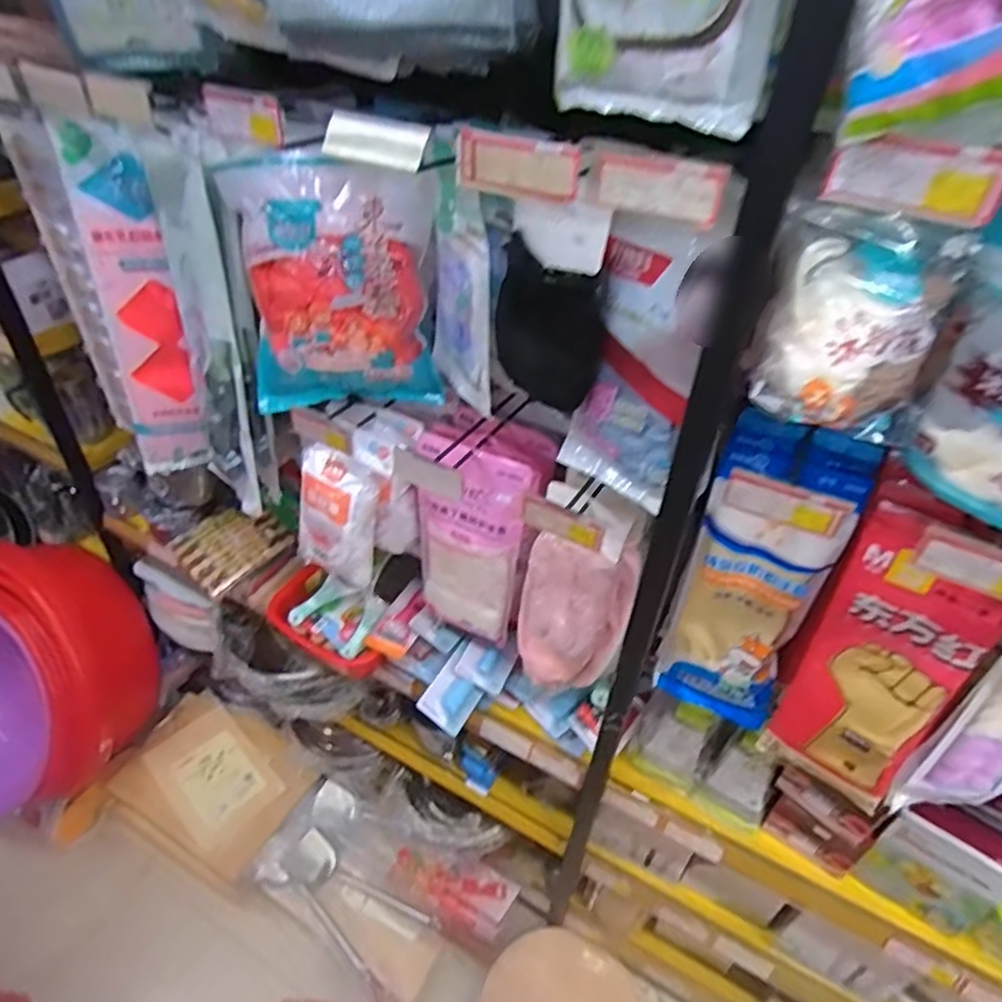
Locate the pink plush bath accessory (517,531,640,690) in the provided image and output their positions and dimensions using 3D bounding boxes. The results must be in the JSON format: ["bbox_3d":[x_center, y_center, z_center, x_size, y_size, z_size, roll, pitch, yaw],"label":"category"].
[{"bbox_3d":[0.095,0.162,0.889,0.140,0.255,0.074,11,41,8],"label":"pink plush bath accessory"}]

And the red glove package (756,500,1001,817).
[{"bbox_3d":[0.386,0.187,0.668,0.135,0.389,0.026,27,41,28],"label":"red glove package"}]

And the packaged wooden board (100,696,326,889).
[{"bbox_3d":[-0.659,0.641,1.466,0.398,0.057,0.301,23,59,18],"label":"packaged wooden board"}]

